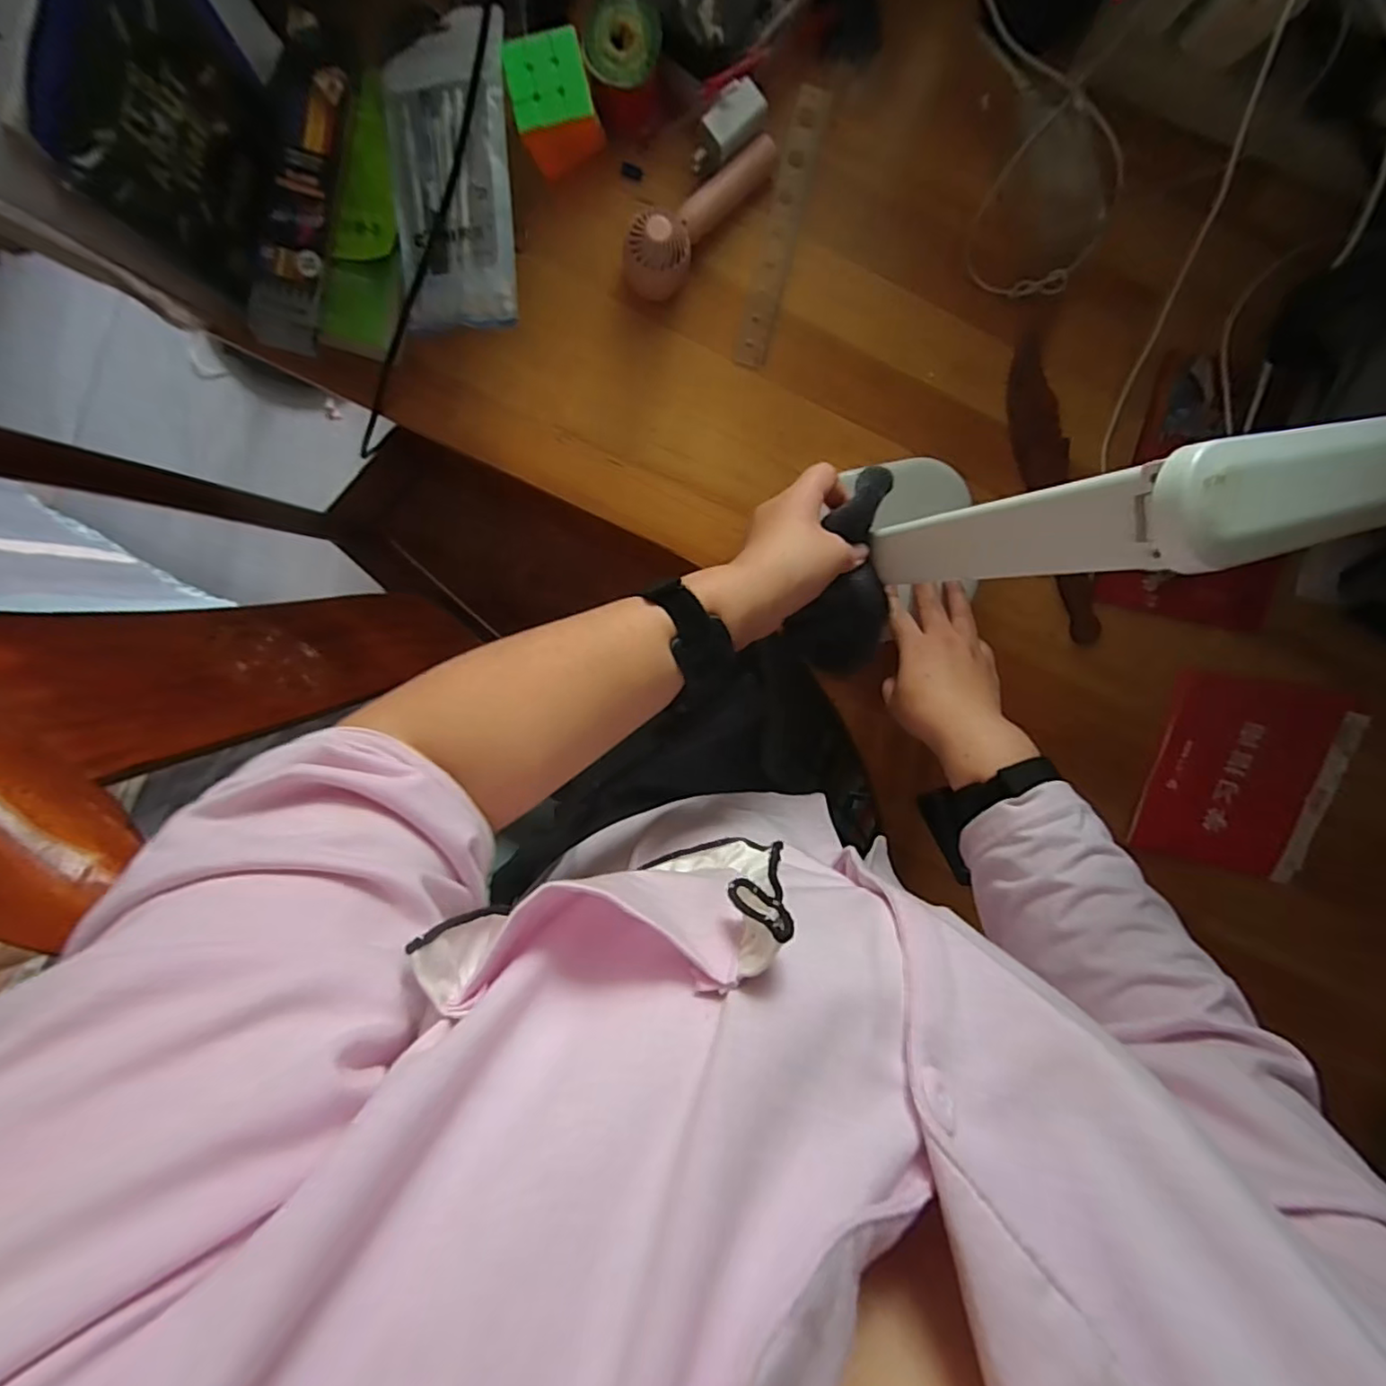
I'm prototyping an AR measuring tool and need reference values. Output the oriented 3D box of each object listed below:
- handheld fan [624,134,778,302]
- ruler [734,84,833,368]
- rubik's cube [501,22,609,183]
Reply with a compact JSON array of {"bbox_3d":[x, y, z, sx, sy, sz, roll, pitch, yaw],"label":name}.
[{"bbox_3d":[0.002,-0.378,0.486,0.050,0.053,0.150,37,95,-6],"label":"handheld fan"},{"bbox_3d":[0.073,-0.377,0.507,0.028,0.009,0.200,13,104,-9],"label":"ruler"},{"bbox_3d":[-0.103,-0.436,0.463,0.058,0.061,0.052,-20,98,1],"label":"rubik's cube"}]

